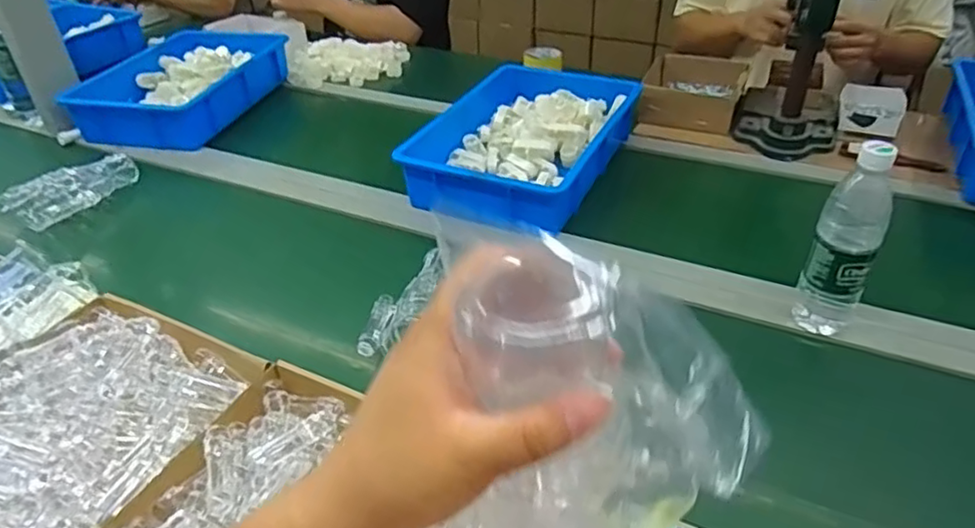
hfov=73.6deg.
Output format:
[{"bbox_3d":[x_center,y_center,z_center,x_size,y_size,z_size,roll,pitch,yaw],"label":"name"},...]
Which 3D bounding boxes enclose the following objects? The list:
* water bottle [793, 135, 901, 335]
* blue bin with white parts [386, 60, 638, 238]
[{"bbox_3d":[0.386,-0.021,0.702,0.063,0.228,0.056,20,43,26],"label":"water bottle"},{"bbox_3d":[0.069,-0.210,1.089,0.275,0.079,0.418,15,41,21],"label":"blue bin with white parts"}]

